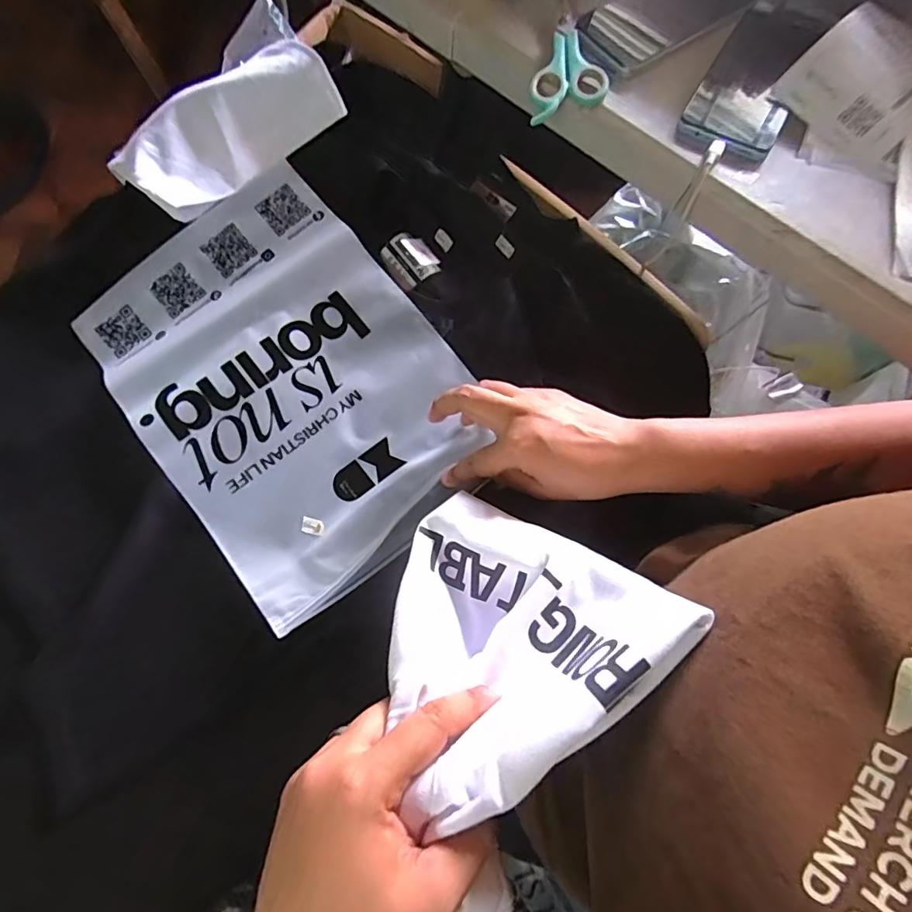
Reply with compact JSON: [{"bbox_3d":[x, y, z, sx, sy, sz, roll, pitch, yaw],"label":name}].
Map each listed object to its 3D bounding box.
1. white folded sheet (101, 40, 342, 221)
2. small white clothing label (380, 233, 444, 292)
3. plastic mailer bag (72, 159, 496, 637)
[{"bbox_3d":[-0.202,-0.292,0.450,0.195,0.047,0.110,-35,74,-9],"label":"white folded sheet"},{"bbox_3d":[-0.041,-0.178,0.455,0.040,0.016,0.046,-34,74,-9],"label":"small white clothing label"},{"bbox_3d":[-0.138,-0.069,0.421,0.233,0.033,0.333,-38,74,-10],"label":"plastic mailer bag"}]

